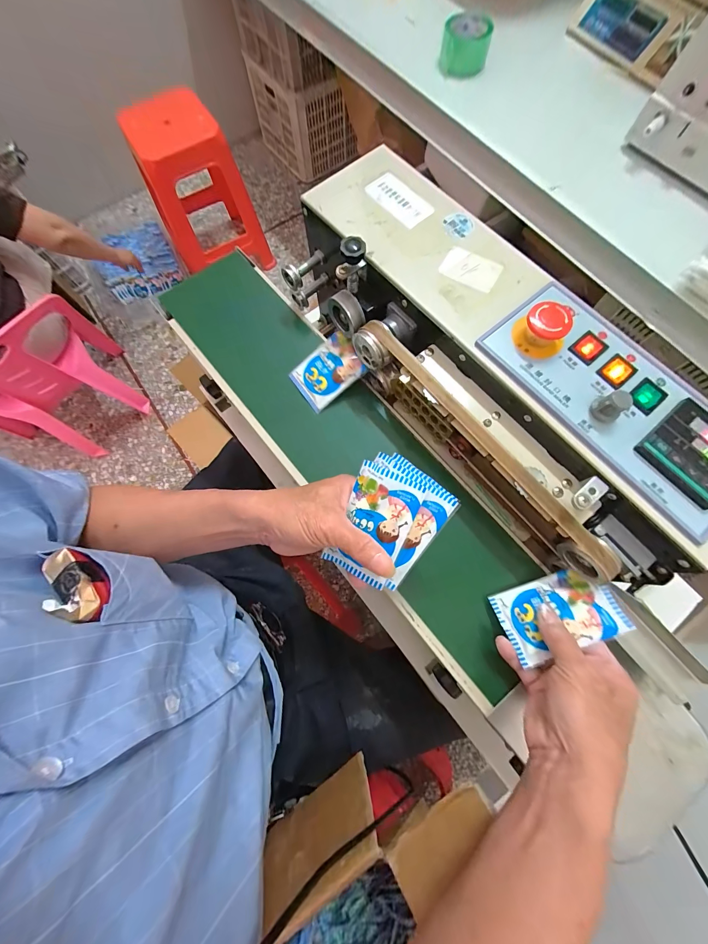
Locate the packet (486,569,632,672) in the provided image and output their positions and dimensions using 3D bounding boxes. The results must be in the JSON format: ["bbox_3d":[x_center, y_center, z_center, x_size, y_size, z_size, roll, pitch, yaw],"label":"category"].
[{"bbox_3d":[0.197,0.137,0.318,0.103,0.007,0.066,-25,51,7],"label":"packet"}]

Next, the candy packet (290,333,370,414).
[{"bbox_3d":[-0.032,-0.127,0.413,0.087,0.013,0.066,-37,79,8],"label":"candy packet"}]

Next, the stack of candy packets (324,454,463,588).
[{"bbox_3d":[0.028,0.048,0.298,0.086,0.017,0.115,32,102,1],"label":"stack of candy packets"}]

